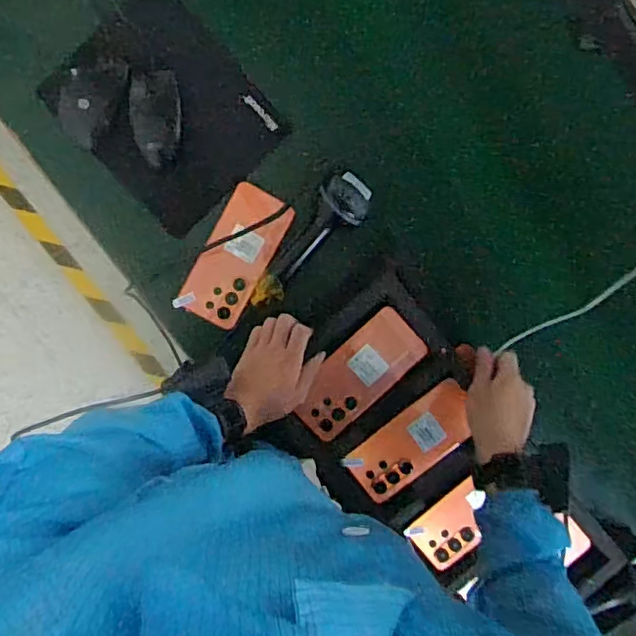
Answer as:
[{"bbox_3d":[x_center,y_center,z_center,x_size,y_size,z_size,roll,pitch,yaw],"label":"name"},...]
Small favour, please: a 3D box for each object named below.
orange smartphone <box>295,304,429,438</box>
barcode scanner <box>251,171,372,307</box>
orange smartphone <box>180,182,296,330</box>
[{"bbox_3d":[0.049,0.069,0.700,0.082,0.009,0.168,42,91,-8],"label":"orange smartphone"},{"bbox_3d":[-0.013,-0.090,0.684,0.190,0.063,0.067,-45,98,-1],"label":"barcode scanner"},{"bbox_3d":[-0.099,-0.074,0.713,0.081,0.010,0.168,29,94,3],"label":"orange smartphone"}]

